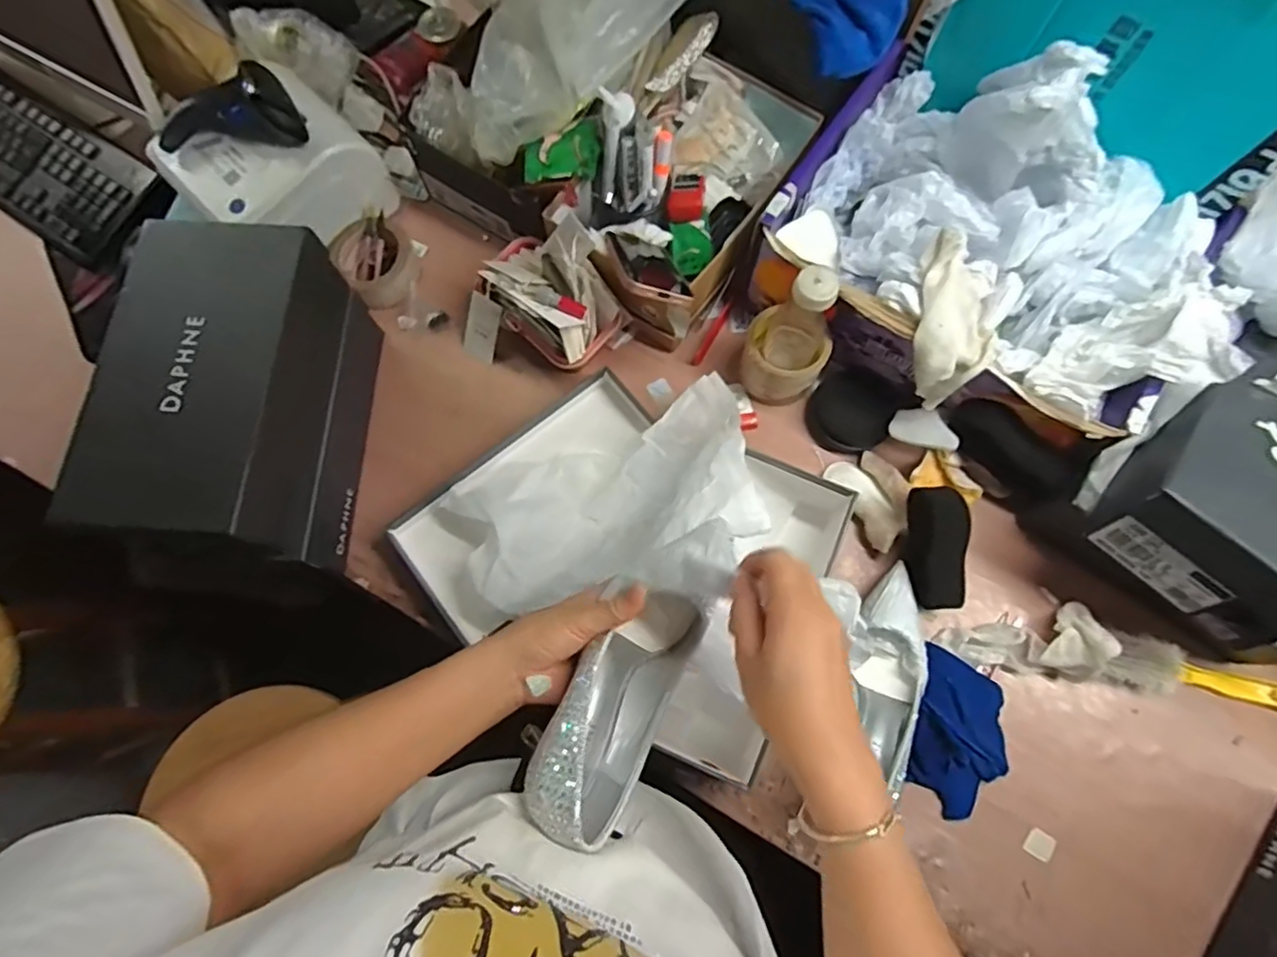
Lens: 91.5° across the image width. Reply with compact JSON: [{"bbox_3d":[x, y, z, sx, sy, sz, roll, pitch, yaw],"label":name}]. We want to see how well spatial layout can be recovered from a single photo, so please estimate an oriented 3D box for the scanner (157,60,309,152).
[{"bbox_3d":[-0.442,-0.391,0.667,0.158,0.069,0.064,-2,74,13],"label":"scanner"}]

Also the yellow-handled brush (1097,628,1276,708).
[{"bbox_3d":[0.572,0.206,0.630,0.214,0.036,0.054,16,75,5],"label":"yellow-handled brush"}]

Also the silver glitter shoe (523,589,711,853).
[{"bbox_3d":[-0.014,0.158,0.436,0.068,0.062,0.188,32,42,9],"label":"silver glitter shoe"}]

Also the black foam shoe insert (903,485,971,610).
[{"bbox_3d":[0.299,0.069,0.630,0.046,0.057,0.133,-5,105,-1],"label":"black foam shoe insert"}]

